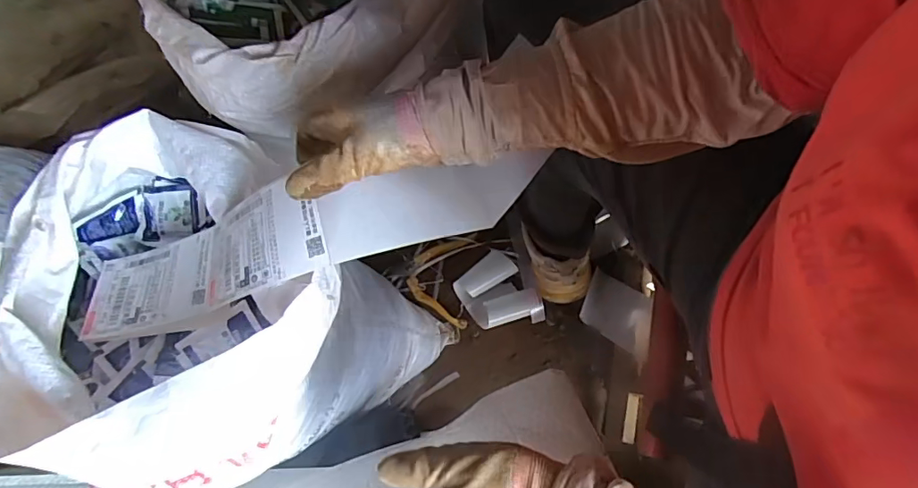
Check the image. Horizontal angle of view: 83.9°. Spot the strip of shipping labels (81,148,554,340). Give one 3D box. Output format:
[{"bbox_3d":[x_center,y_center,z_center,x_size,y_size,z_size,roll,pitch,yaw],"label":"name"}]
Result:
[{"bbox_3d":[-0.130,-0.002,0.395,0.388,0.072,0.073,-15,73,9],"label":"strip of shipping labels"}]

